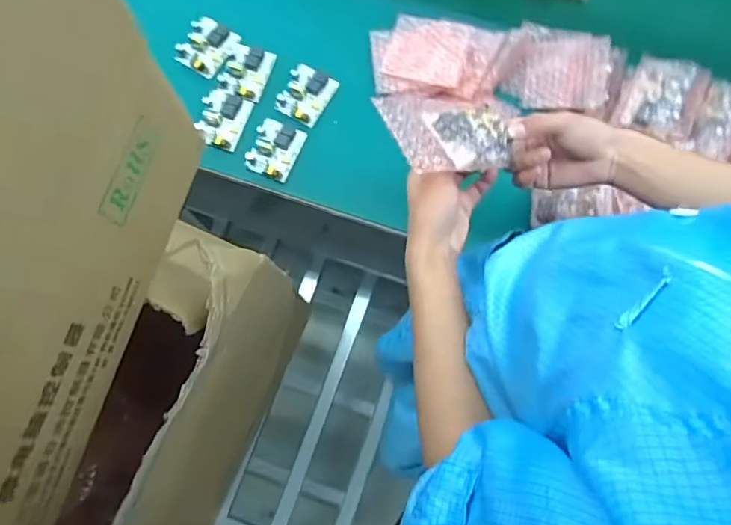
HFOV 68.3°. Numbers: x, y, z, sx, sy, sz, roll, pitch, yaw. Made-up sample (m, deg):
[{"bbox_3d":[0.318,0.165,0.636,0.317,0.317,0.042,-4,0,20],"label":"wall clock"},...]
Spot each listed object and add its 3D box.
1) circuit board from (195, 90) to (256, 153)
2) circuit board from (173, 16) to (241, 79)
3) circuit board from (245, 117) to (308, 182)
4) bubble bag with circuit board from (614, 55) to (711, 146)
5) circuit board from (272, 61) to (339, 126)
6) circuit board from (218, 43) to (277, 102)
[{"bbox_3d":[-0.202,-0.205,0.766,0.063,0.014,0.082,16,79,4],"label":"circuit board"},{"bbox_3d":[-0.233,-0.317,0.791,0.073,0.012,0.081,31,84,4],"label":"circuit board"},{"bbox_3d":[-0.128,-0.159,0.758,0.064,0.013,0.079,21,80,5],"label":"circuit board"},{"bbox_3d":[0.389,-0.214,0.705,0.089,0.036,0.104,21,79,5],"label":"bubble bag with circuit board"},{"bbox_3d":[-0.085,-0.241,0.770,0.068,0.014,0.078,30,80,7],"label":"circuit board"},{"bbox_3d":[-0.173,-0.276,0.783,0.066,0.025,0.075,24,80,6],"label":"circuit board"}]

